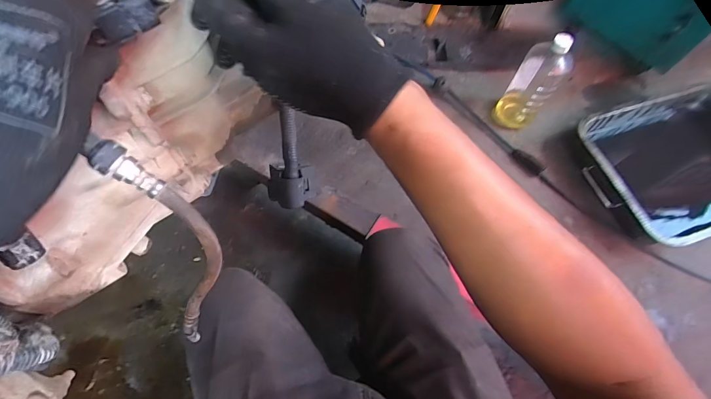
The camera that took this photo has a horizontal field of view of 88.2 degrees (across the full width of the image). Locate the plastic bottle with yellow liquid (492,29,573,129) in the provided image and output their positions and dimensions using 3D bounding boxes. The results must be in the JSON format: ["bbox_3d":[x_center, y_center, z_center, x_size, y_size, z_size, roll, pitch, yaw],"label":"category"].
[{"bbox_3d":[0.473,-0.317,0.965,0.111,0.266,0.113,24,66,9],"label":"plastic bottle with yellow liquid"}]

